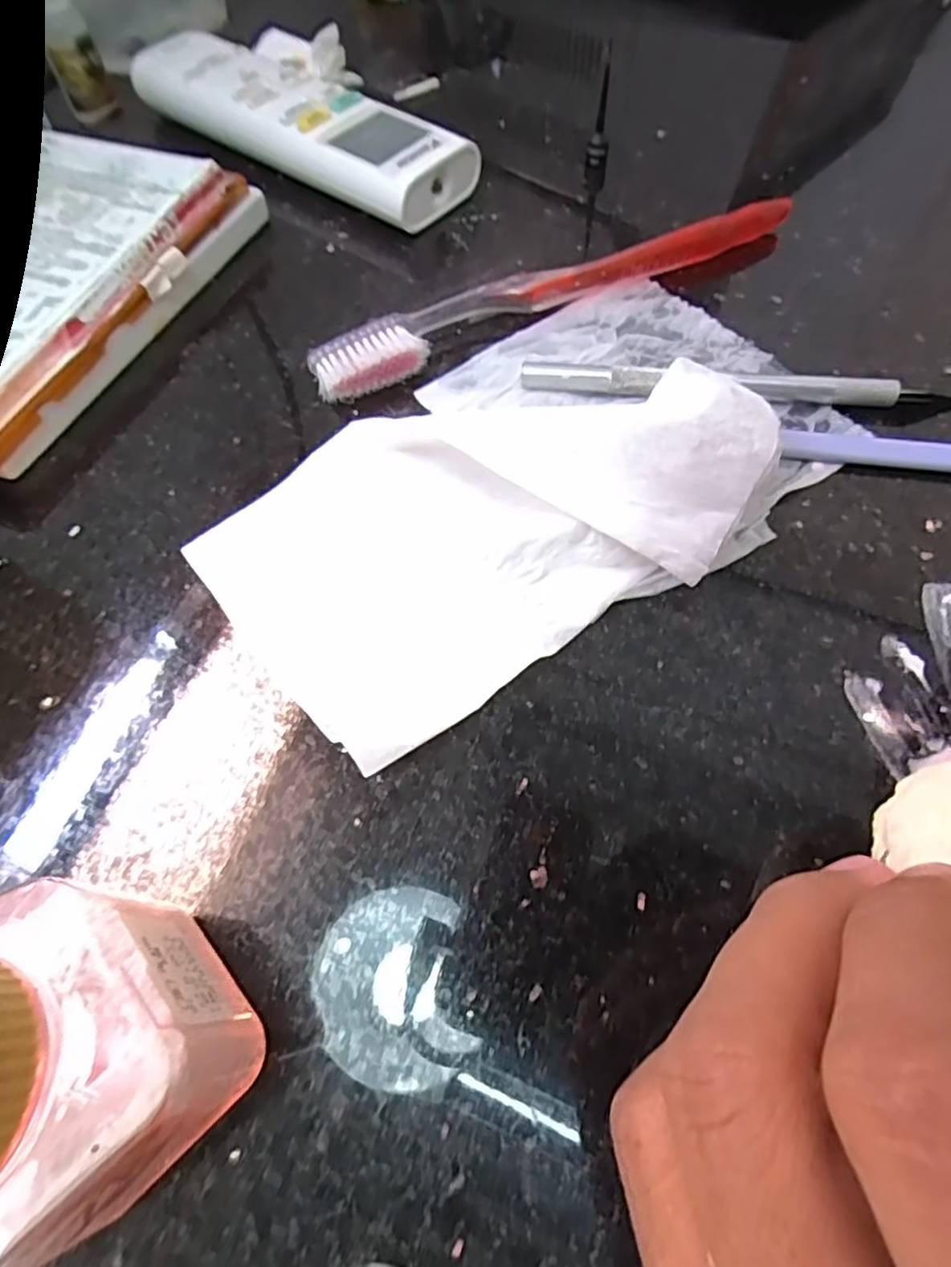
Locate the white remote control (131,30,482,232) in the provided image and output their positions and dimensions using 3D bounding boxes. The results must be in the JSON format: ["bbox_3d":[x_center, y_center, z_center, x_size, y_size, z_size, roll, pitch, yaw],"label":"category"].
[{"bbox_3d":[-0.079,-0.220,0.274,0.170,0.022,0.042,34,68,17],"label":"white remote control"}]

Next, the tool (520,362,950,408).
[{"bbox_3d":[0.083,-0.078,0.201,0.135,0.008,0.009,3,63,3],"label":"tool"}]

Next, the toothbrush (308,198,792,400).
[{"bbox_3d":[0.029,-0.124,0.225,0.183,0.013,0.019,-26,65,-12],"label":"toothbrush"}]

